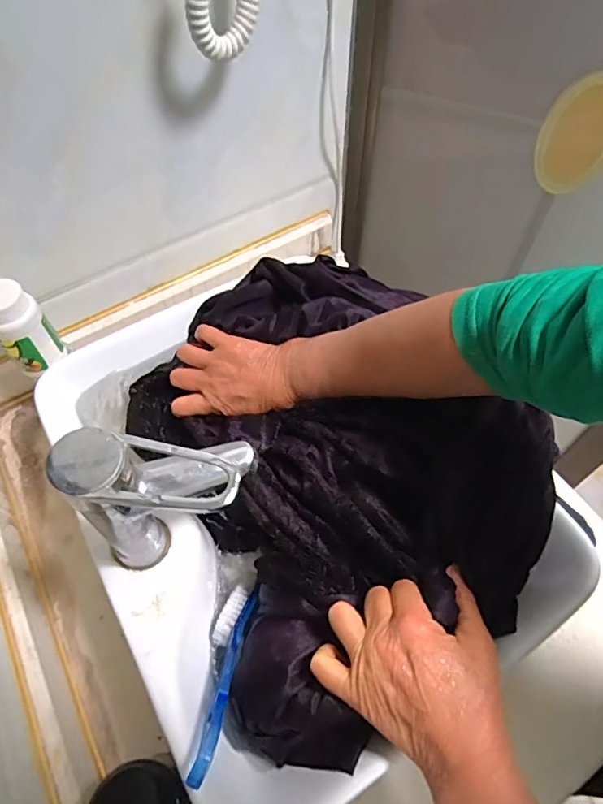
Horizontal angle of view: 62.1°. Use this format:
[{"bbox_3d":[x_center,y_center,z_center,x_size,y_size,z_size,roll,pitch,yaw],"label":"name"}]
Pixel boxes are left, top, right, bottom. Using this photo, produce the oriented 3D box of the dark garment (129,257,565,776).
[{"bbox_3d":[0.018,0.037,0.467,0.299,0.123,0.433,-23,60,-14],"label":"dark garment"}]

